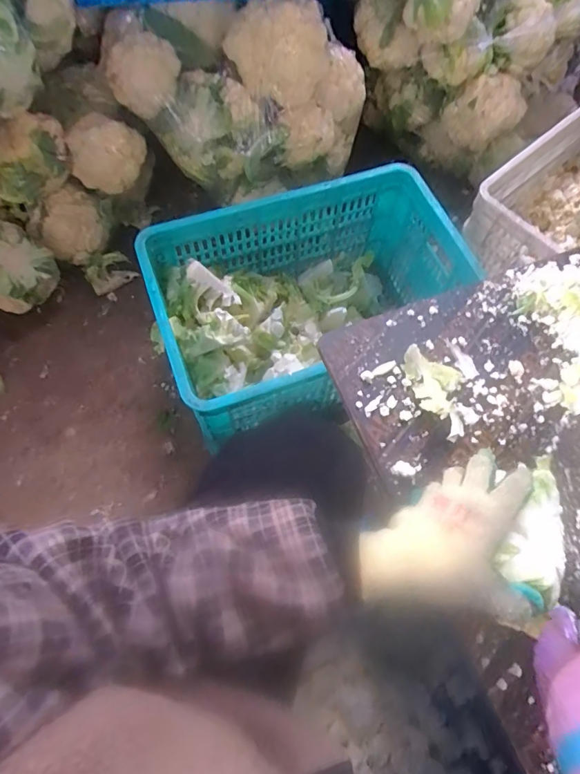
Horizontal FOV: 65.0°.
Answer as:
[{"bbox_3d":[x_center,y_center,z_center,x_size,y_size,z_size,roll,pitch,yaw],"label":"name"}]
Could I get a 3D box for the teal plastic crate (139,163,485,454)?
[{"bbox_3d":[0.041,-0.151,0.835,0.522,0.218,0.354,-18,67,-10],"label":"teal plastic crate"}]

